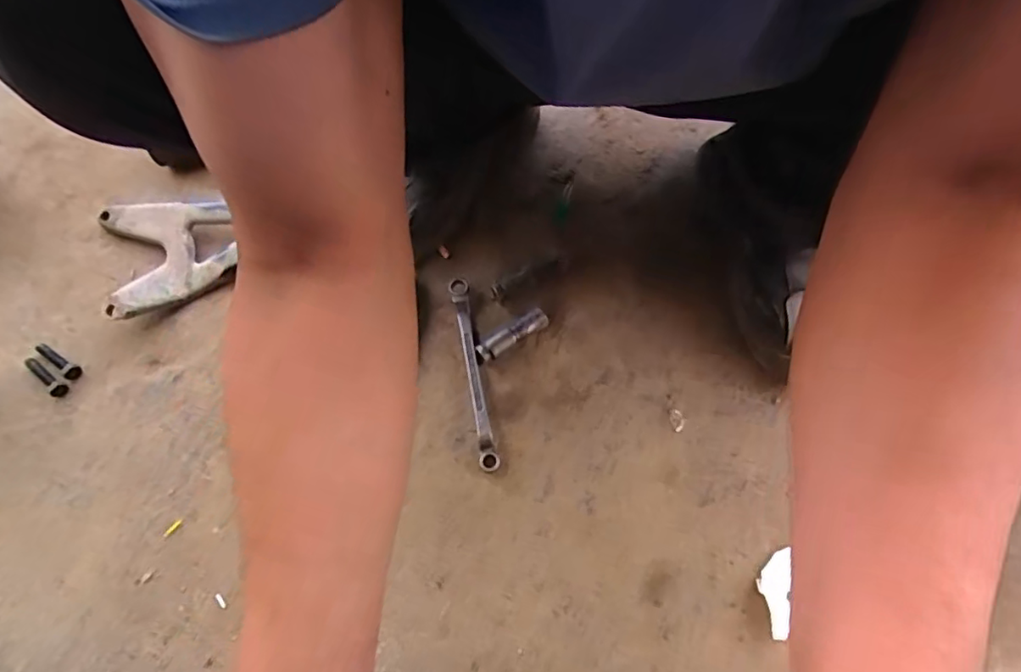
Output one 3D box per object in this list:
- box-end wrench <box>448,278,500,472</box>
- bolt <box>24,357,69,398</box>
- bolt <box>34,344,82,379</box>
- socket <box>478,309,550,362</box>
[{"bbox_3d":[-0.037,0.034,0.551,0.020,0.013,0.191,-10,71,-1],"label":"box-end wrench"},{"bbox_3d":[-0.472,0.042,0.573,0.058,0.012,0.015,33,75,12],"label":"bolt"},{"bbox_3d":[-0.462,0.025,0.578,0.058,0.014,0.014,32,75,12],"label":"bolt"},{"bbox_3d":[0.002,-0.001,0.562,0.076,0.021,0.020,-33,73,-9],"label":"socket"}]

